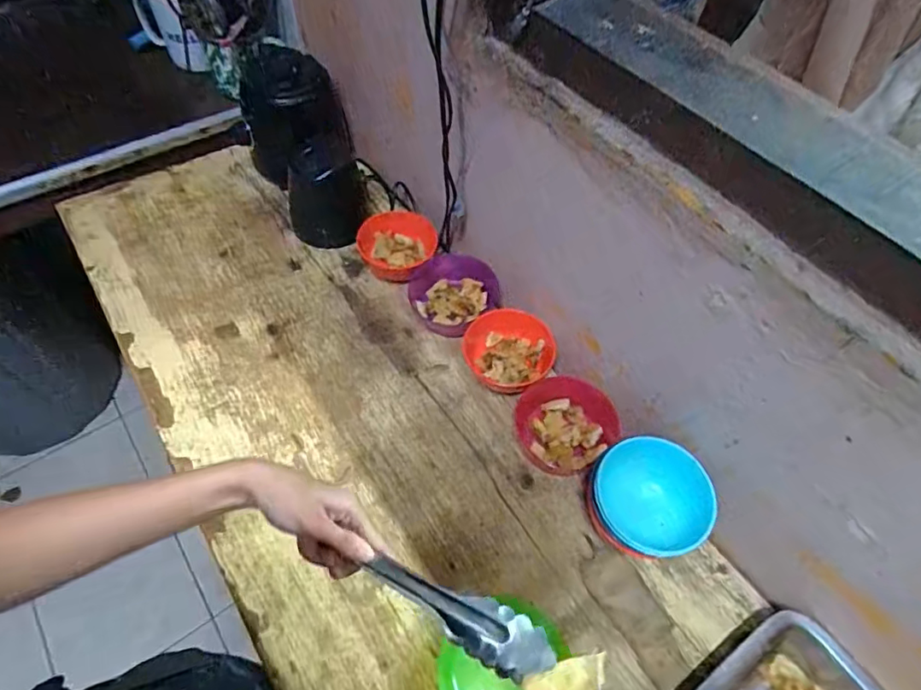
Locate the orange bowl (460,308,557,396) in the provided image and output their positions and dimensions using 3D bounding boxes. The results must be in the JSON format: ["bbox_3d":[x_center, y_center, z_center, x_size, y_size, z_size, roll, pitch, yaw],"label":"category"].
[{"bbox_3d":[0.061,0.005,0.684,0.111,0.043,0.097,28,60,15],"label":"orange bowl"}]

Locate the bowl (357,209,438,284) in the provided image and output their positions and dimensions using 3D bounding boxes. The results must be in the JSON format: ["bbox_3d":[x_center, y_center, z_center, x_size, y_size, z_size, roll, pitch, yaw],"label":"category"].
[{"bbox_3d":[-0.083,-0.145,0.775,0.109,0.038,0.098,-37,65,-24],"label":"bowl"}]

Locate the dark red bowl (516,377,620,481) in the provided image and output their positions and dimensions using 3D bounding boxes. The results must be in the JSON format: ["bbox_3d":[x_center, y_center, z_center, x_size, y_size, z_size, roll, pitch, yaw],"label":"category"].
[{"bbox_3d":[0.119,0.089,0.628,0.099,0.055,0.105,1,56,-2],"label":"dark red bowl"}]

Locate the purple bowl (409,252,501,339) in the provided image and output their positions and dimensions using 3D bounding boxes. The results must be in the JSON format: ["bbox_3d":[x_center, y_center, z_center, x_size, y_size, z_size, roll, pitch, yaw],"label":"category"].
[{"bbox_3d":[-0.014,-0.072,0.732,0.109,0.043,0.109,1,56,-2],"label":"purple bowl"}]

